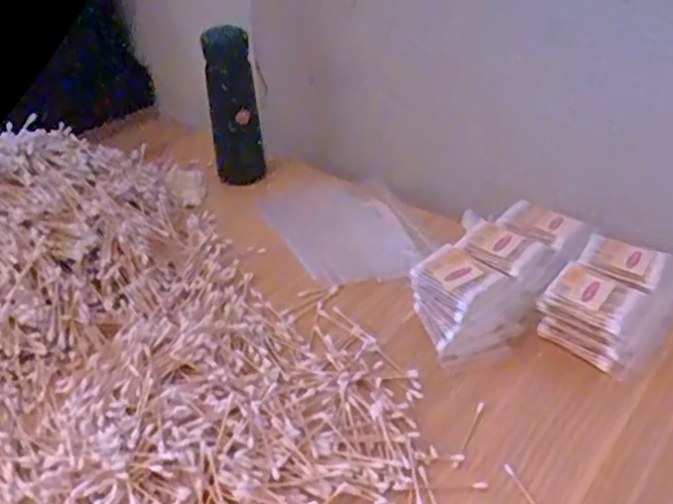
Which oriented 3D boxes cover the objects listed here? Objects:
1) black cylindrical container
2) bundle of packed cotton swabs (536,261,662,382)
[{"bbox_3d":[-0.123,-0.175,0.812,0.061,0.179,0.052,-6,36,-7],"label":"black cylindrical container"},{"bbox_3d":[0.222,0.058,0.574,0.091,0.060,0.058,24,46,29],"label":"bundle of packed cotton swabs"}]

